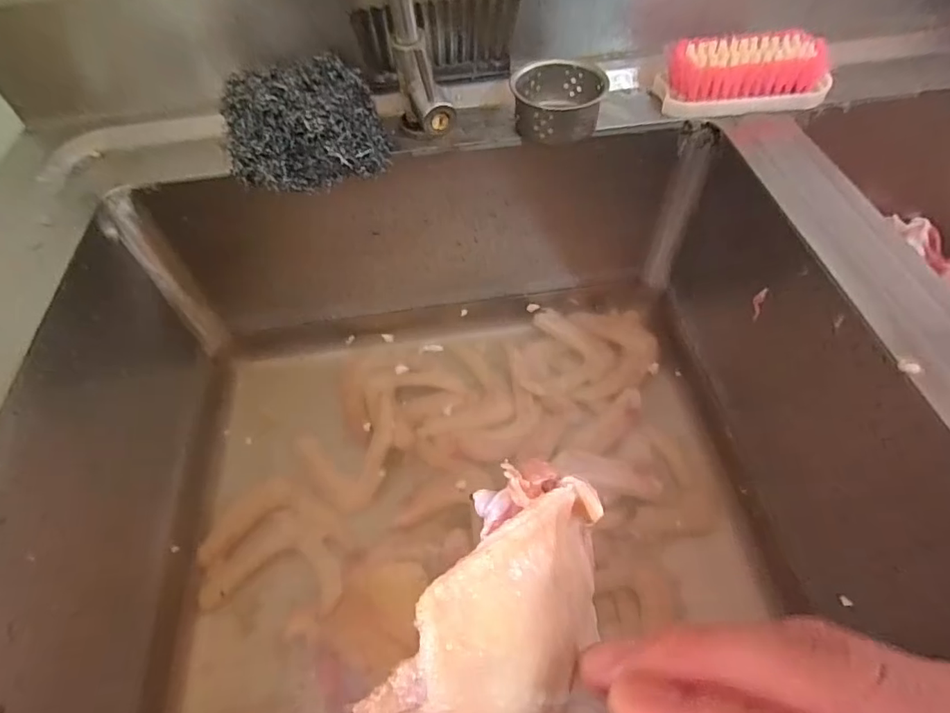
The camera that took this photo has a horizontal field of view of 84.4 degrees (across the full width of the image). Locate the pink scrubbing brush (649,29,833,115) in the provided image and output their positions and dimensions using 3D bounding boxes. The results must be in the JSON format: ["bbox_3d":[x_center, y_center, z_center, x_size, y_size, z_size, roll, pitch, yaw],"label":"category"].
[{"bbox_3d":[0.222,-0.229,0.429,0.131,0.043,0.059,-8,54,-2],"label":"pink scrubbing brush"}]

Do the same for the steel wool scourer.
[{"bbox_3d":[-0.134,-0.183,0.410,0.116,0.060,0.083,-16,55,-7],"label":"steel wool scourer"}]

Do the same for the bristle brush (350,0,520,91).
[{"bbox_3d":[-0.030,-0.247,0.423,0.120,0.106,0.013,-6,86,-2],"label":"bristle brush"}]

